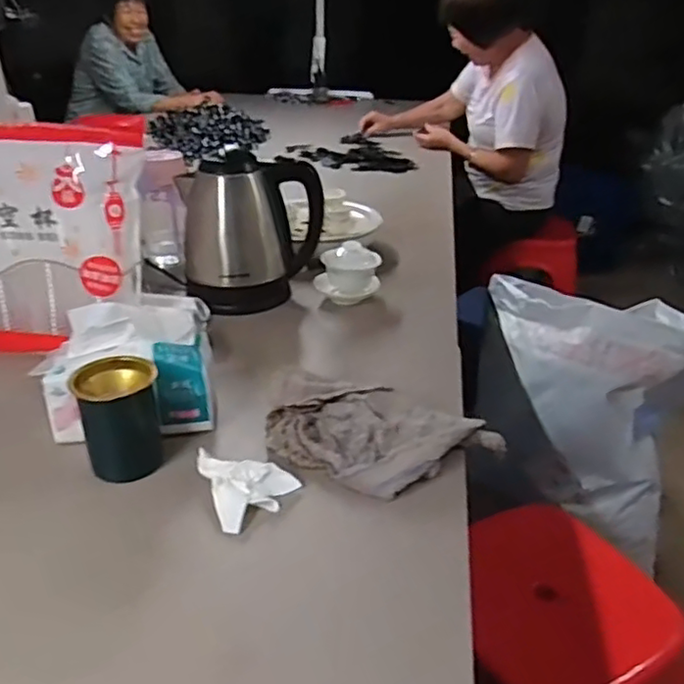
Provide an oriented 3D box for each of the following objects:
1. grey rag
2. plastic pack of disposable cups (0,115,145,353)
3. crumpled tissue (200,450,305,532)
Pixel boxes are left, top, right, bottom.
[{"bbox_3d":[0.041,0.095,0.655,0.246,0.054,0.145,5,29,4],"label":"grey rag"},{"bbox_3d":[-0.402,-0.125,0.809,0.314,0.274,0.069,3,29,1],"label":"plastic pack of disposable cups"},{"bbox_3d":[-0.085,0.132,0.603,0.079,0.033,0.083,-13,32,-25],"label":"crumpled tissue"}]

